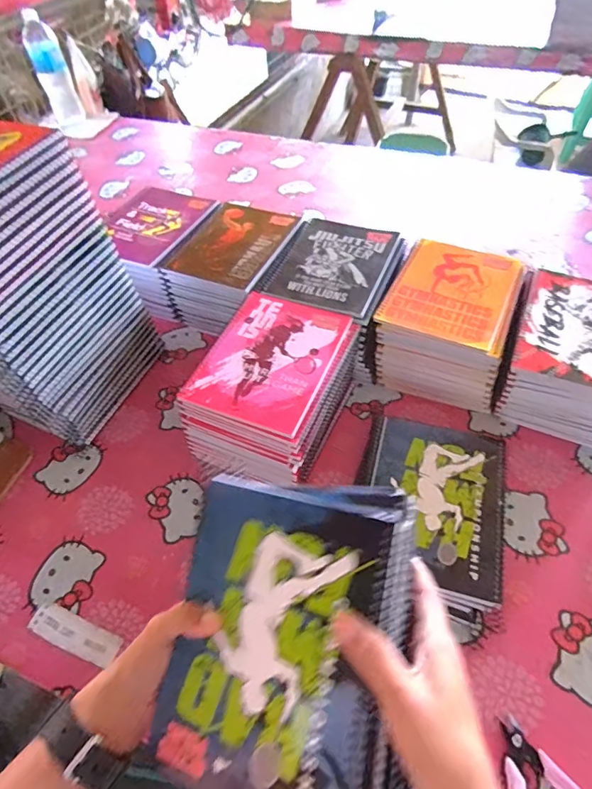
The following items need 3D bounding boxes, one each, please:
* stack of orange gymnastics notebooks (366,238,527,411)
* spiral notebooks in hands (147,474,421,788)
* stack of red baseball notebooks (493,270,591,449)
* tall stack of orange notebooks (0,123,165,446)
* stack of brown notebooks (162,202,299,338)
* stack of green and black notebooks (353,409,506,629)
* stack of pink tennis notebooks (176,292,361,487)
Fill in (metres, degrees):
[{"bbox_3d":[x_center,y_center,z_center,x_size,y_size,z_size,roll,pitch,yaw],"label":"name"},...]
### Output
[{"bbox_3d":[0.215,-0.103,0.668,0.169,0.121,0.212,16,54,16],"label":"stack of orange gymnastics notebooks"},{"bbox_3d":[-0.010,0.165,0.303,0.156,0.018,0.212,5,77,29],"label":"spiral notebooks in hands"},{"bbox_3d":[0.365,-0.048,0.615,0.161,0.119,0.191,16,54,16],"label":"stack of red baseball notebooks"},{"bbox_3d":[-0.336,-0.107,0.562,0.162,0.346,0.231,14,54,14],"label":"tall stack of orange notebooks"},{"bbox_3d":[-0.095,-0.202,0.759,0.156,0.118,0.195,17,55,17],"label":"stack of brown notebooks"},{"bbox_3d":[0.154,0.132,0.537,0.165,0.038,0.209,11,53,13],"label":"stack of green and black notebooks"},{"bbox_3d":[-0.030,-0.003,0.604,0.157,0.117,0.219,19,55,18],"label":"stack of pink tennis notebooks"}]

